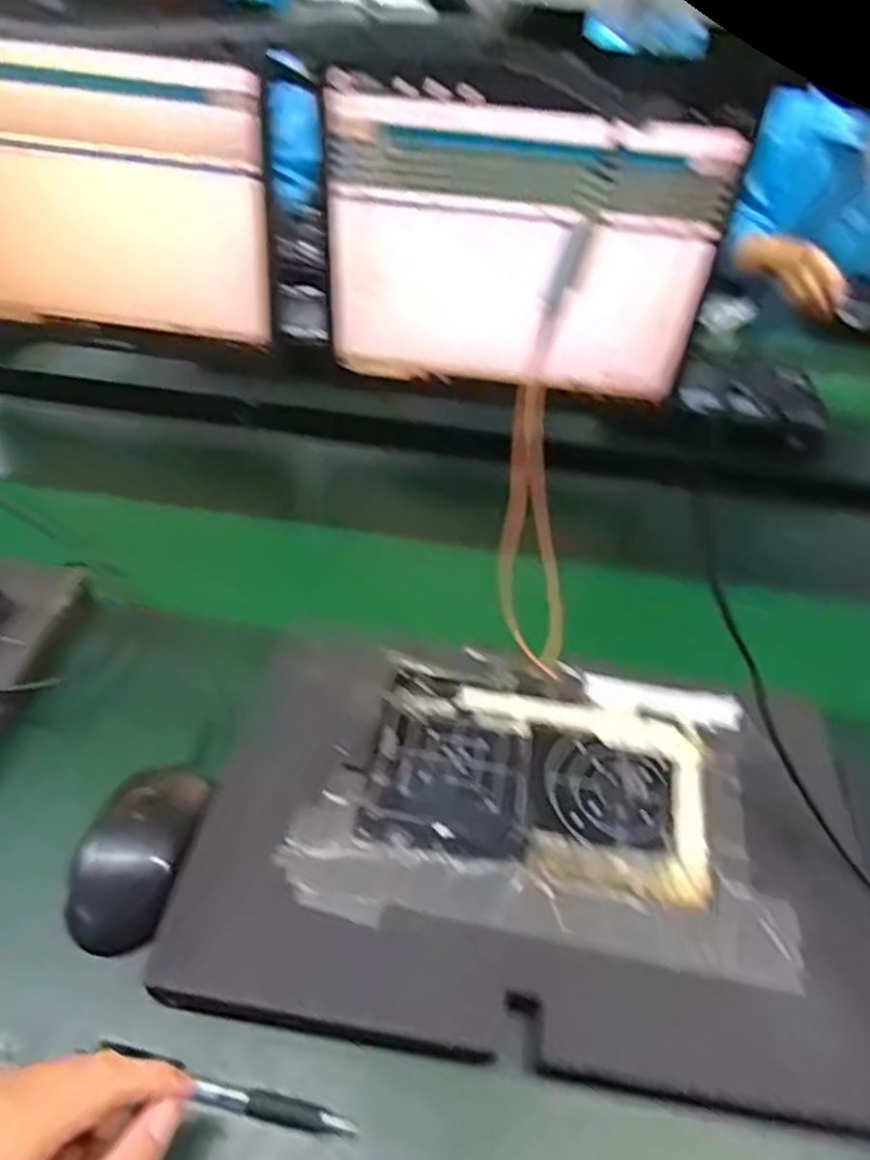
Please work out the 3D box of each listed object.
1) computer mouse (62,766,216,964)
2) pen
[{"bbox_3d":[-0.171,0.159,0.440,0.060,0.033,0.102,13,45,5],"label":"computer mouse"},{"bbox_3d":[-0.099,0.245,0.361,0.125,0.010,0.013,19,45,-1],"label":"pen"}]

